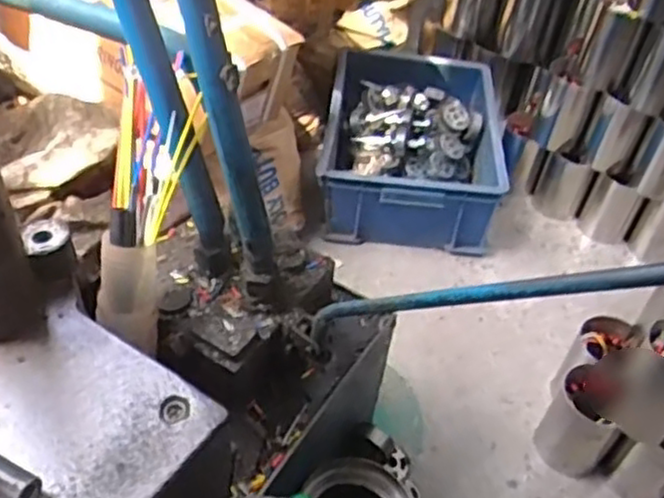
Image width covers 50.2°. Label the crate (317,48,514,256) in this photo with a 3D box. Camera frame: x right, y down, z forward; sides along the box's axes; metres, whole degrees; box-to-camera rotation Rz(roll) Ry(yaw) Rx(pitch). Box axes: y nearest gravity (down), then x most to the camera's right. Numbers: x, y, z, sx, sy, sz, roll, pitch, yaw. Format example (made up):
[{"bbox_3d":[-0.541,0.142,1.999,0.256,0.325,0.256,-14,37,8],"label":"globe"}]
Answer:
[{"bbox_3d":[0.146,-0.189,1.301,0.305,0.162,0.404,7,45,1],"label":"crate"}]

